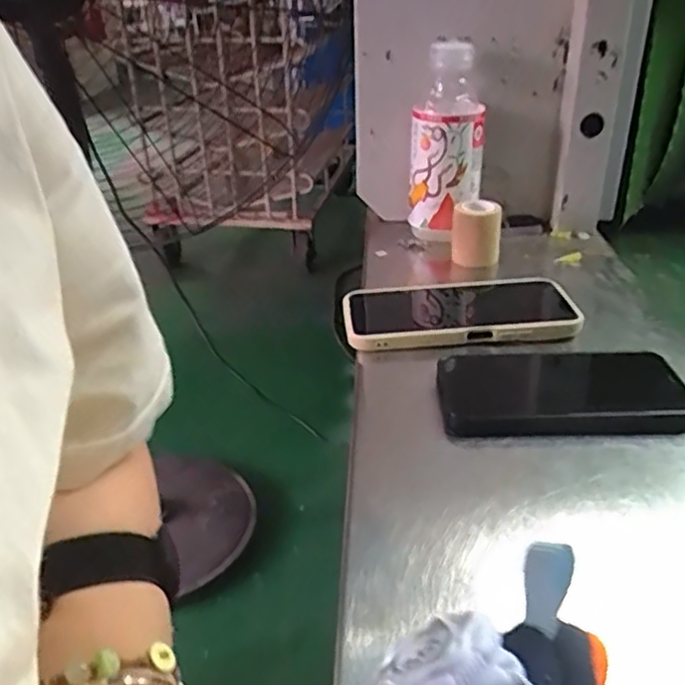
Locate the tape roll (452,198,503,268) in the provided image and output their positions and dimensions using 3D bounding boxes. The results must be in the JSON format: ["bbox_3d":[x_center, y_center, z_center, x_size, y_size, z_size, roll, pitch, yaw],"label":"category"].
[{"bbox_3d":[0.121,-0.098,0.609,0.043,0.055,0.049,2,27,9],"label":"tape roll"}]

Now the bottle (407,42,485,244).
[{"bbox_3d":[0.095,-0.180,0.614,0.067,0.162,0.052,2,27,9],"label":"bottle"}]

